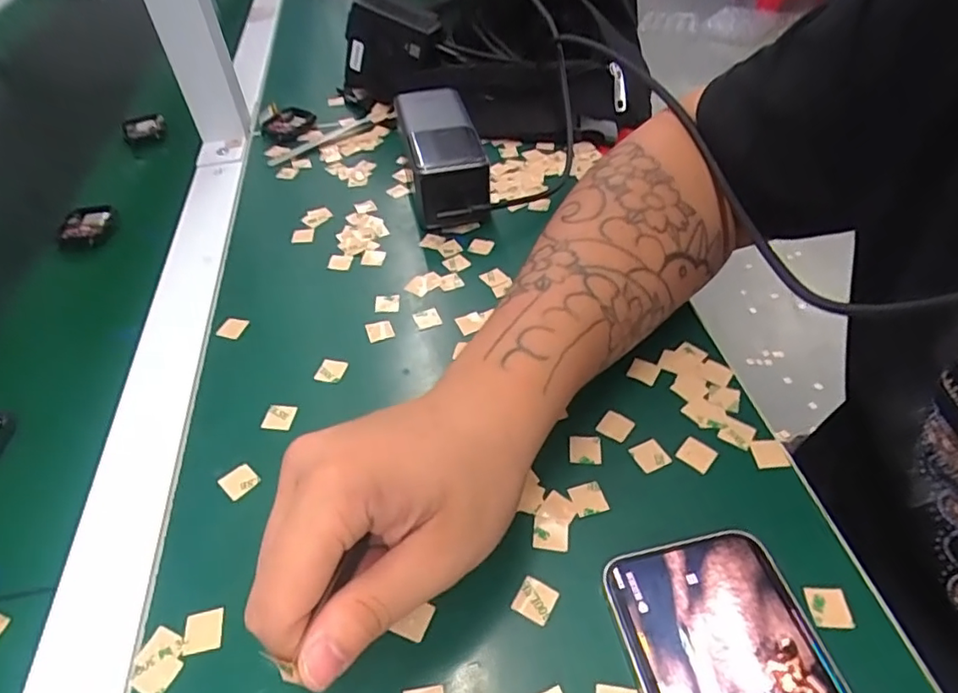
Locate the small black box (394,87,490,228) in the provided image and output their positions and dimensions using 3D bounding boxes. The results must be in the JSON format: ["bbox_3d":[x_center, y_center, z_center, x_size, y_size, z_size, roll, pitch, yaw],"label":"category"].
[{"bbox_3d":[-0.028,-0.146,0.448,0.053,0.052,0.141,-11,46,-7],"label":"small black box"}]

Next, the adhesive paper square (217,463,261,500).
[{"bbox_3d":[-0.118,0.065,0.286,0.016,0.004,0.016,32,56,30],"label":"adhesive paper square"}]

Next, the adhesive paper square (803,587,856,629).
[{"bbox_3d":[0.142,0.105,0.236,0.014,0.004,0.016,-6,47,9],"label":"adhesive paper square"}]

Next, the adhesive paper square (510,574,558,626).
[{"bbox_3d":[0.023,0.105,0.241,0.015,0.004,0.015,23,56,21],"label":"adhesive paper square"}]

